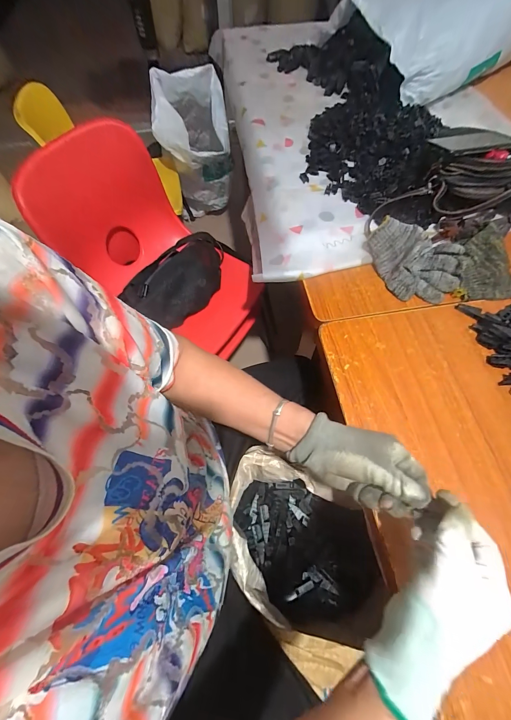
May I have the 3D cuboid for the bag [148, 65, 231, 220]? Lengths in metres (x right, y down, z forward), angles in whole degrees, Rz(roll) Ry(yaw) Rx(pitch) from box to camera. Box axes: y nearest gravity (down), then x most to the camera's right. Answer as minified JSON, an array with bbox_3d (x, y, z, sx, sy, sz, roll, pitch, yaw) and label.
[{"bbox_3d":[-0.229,-0.787,1.139,0.240,0.473,0.379,-12,65,-4],"label":"bag"}]

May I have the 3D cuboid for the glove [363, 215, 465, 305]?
[{"bbox_3d":[0.271,-0.173,0.507,0.112,0.049,0.157,-25,66,-10],"label":"glove"}]

